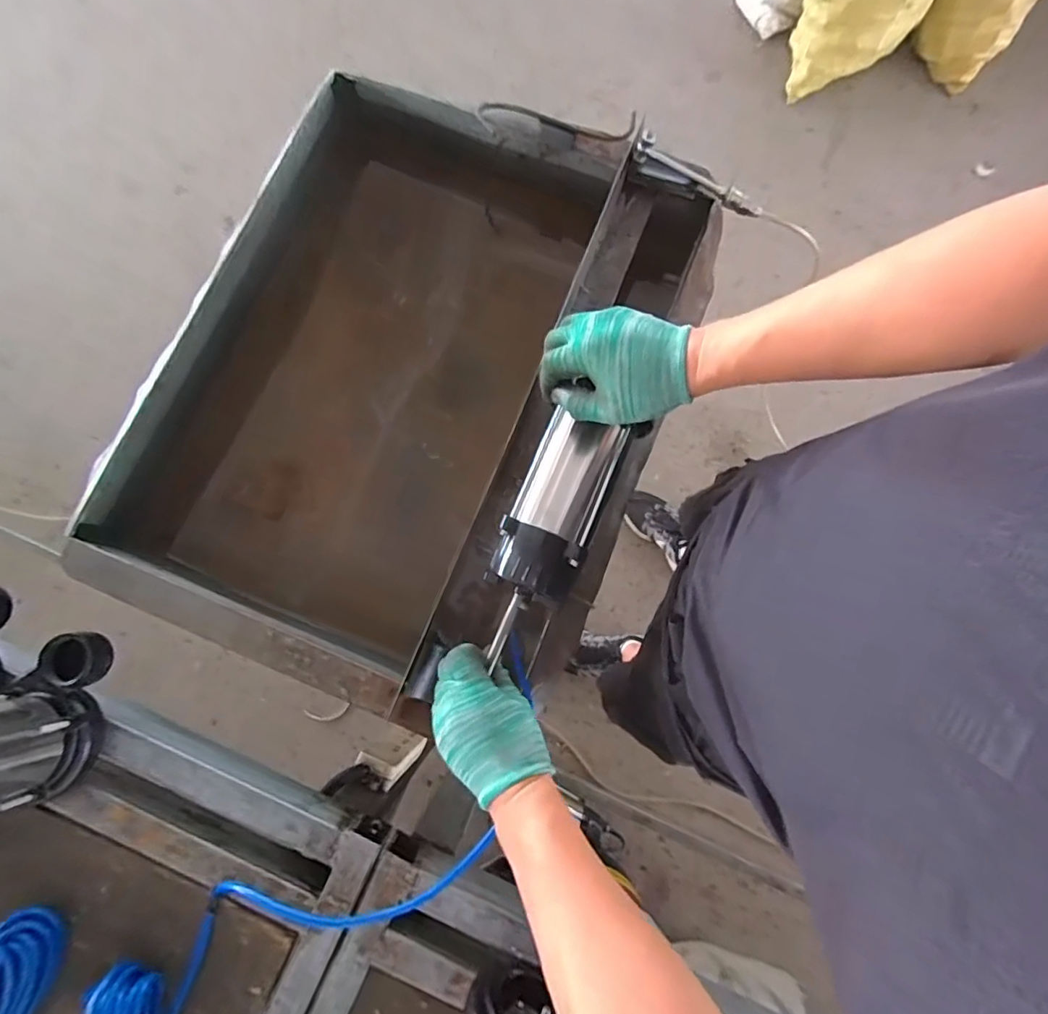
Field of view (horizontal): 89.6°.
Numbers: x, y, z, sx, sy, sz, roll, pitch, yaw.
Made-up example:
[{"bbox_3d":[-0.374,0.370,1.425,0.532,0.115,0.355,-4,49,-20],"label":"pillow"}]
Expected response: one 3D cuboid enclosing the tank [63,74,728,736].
[{"bbox_3d":[-0.136,-0.151,0.720,0.596,0.219,0.735,23,81,4],"label":"tank"}]

